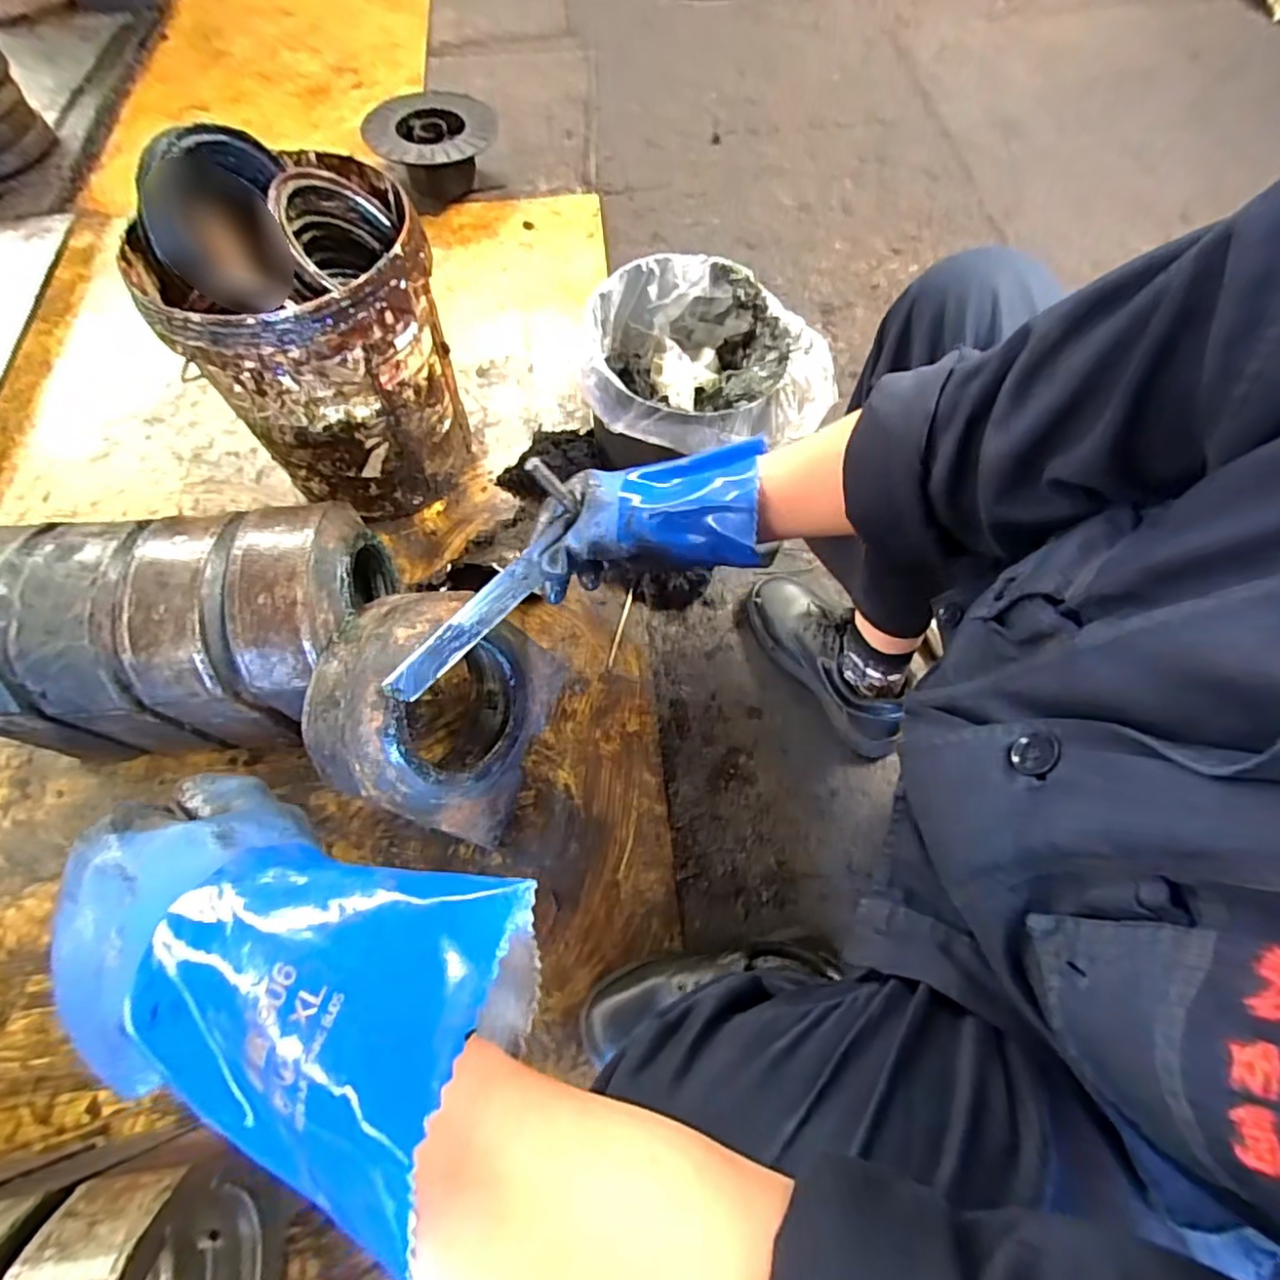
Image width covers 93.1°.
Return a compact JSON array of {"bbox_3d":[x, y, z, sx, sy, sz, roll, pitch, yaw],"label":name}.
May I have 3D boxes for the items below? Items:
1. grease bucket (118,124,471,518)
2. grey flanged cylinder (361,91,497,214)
[{"bbox_3d":[-0.394,-0.370,0.787,0.285,0.376,0.281,0,65,0],"label":"grease bucket"},{"bbox_3d":[-0.432,-1.027,1.272,0.237,0.115,0.242,7,63,1],"label":"grey flanged cylinder"}]

